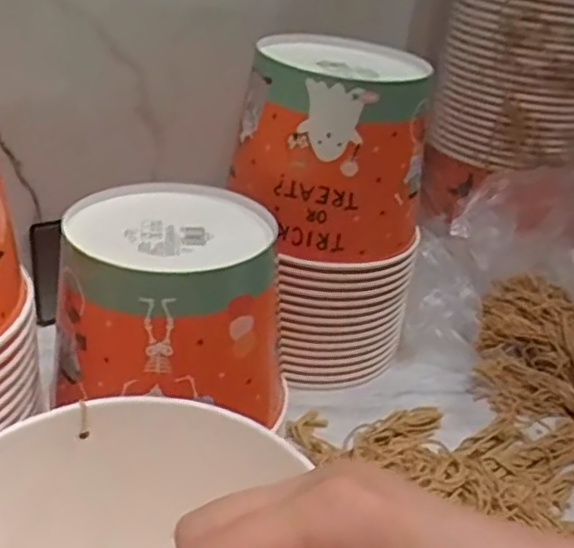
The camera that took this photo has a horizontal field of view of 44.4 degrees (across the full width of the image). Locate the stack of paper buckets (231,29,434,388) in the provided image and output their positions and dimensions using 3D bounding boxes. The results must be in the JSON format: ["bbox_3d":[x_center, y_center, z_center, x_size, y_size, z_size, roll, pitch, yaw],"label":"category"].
[{"bbox_3d":[0.031,-0.047,0.555,0.125,0.241,0.126,30,36,35],"label":"stack of paper buckets"}]

